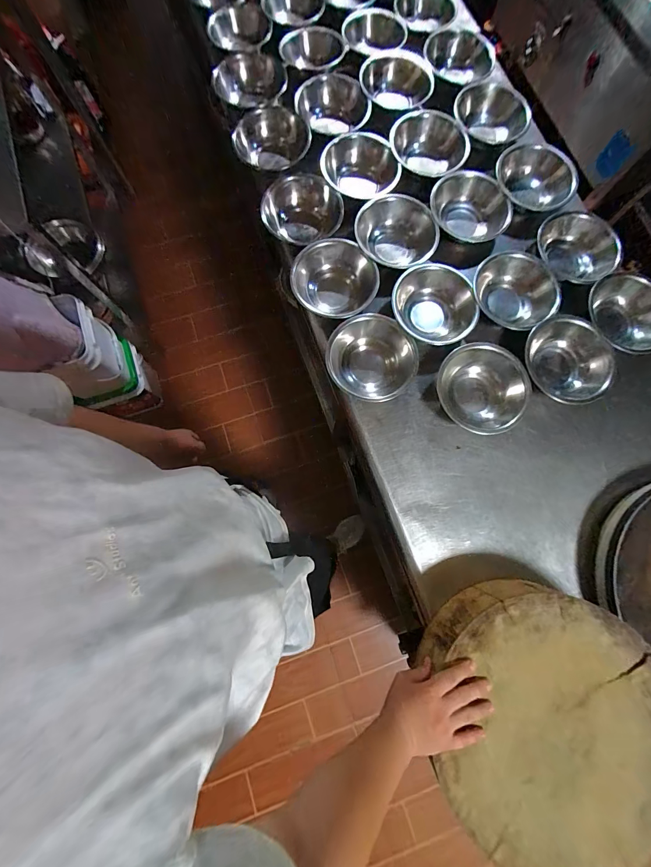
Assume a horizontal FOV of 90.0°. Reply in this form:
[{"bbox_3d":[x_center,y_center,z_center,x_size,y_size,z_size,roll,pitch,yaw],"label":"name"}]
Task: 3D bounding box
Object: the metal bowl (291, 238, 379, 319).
[{"bbox_3d":[0.016,-0.351,0.765,0.177,0.072,0.193,0,78,-1],"label":"metal bowl"}]

